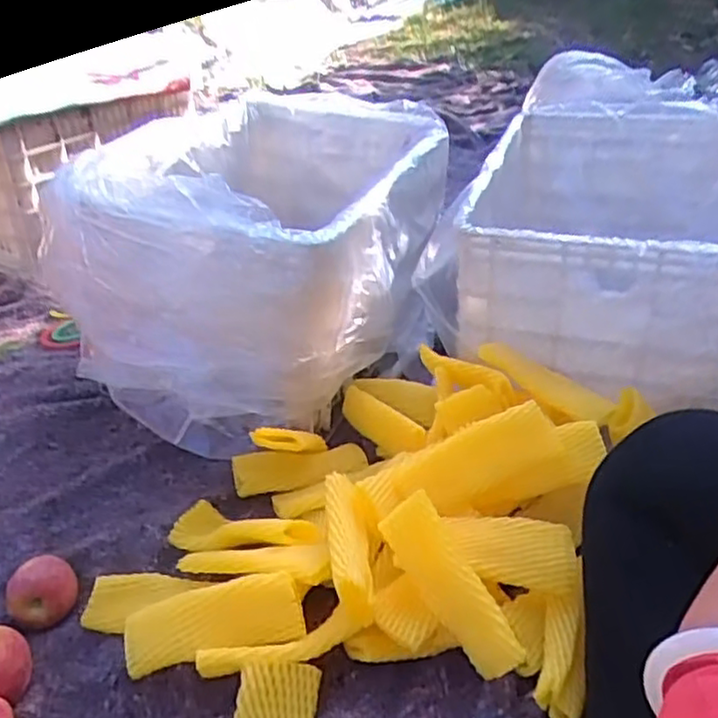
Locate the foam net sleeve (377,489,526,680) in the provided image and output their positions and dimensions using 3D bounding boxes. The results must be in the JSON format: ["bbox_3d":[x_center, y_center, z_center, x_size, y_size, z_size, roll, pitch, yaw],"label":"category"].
[{"bbox_3d":[0.078,0.183,0.573,0.050,0.051,0.152,-27,74,-29],"label":"foam net sleeve"}]

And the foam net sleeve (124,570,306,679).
[{"bbox_3d":[-0.121,0.219,0.592,0.162,0.013,0.056,-15,60,5],"label":"foam net sleeve"}]

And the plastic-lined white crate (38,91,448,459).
[{"bbox_3d":[-0.098,-0.172,0.951,0.363,0.300,0.614,7,37,14],"label":"plastic-lined white crate"}]

